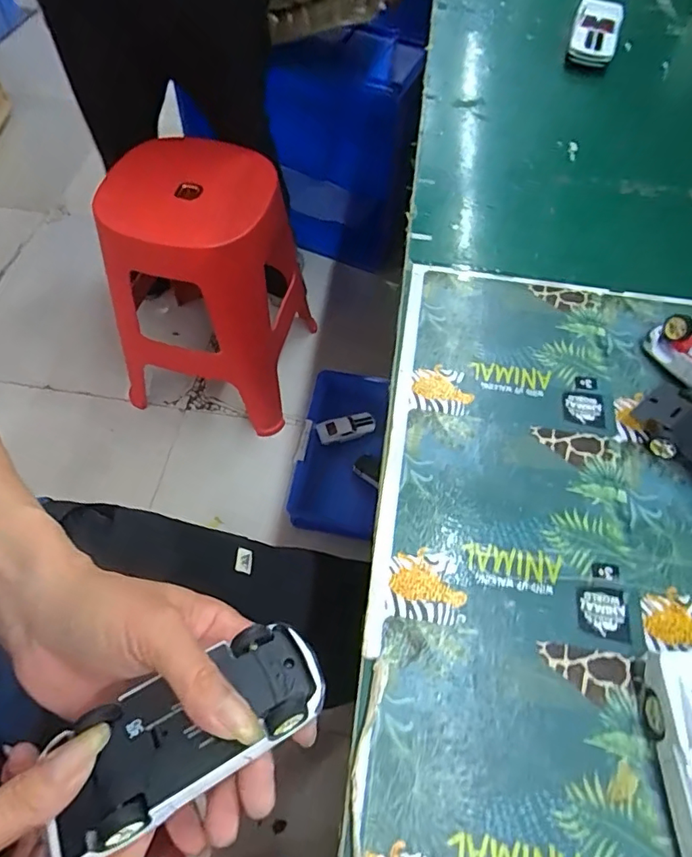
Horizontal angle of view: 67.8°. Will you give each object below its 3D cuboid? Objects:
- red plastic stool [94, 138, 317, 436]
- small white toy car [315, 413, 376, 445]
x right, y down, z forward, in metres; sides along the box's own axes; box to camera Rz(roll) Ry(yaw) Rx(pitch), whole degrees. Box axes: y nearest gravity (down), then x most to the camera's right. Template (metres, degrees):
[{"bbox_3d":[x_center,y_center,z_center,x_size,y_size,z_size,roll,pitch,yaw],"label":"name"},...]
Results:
[{"bbox_3d":[-0.269,-0.270,1.087,0.340,0.487,0.391,12,59,4],"label":"red plastic stool"},{"bbox_3d":[0.001,0.001,1.167,0.129,0.030,0.049,-9,60,-8],"label":"small white toy car"}]

